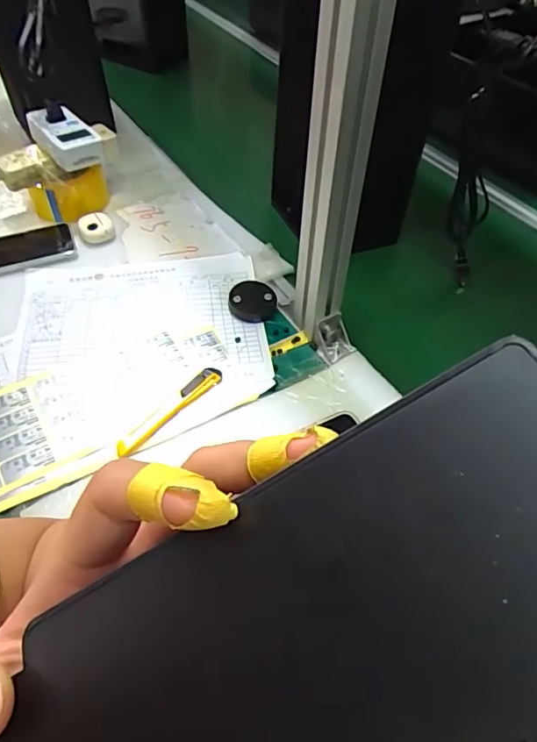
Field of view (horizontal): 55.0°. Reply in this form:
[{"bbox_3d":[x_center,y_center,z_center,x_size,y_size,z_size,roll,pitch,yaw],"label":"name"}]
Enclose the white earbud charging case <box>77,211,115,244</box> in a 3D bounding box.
[{"bbox_3d":[-0.250,-0.208,0.748,0.047,0.025,0.042,-17,53,-16],"label":"white earbud charging case"}]

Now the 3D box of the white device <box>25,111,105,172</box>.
[{"bbox_3d":[-0.289,-0.330,0.735,0.069,0.043,0.119,-32,58,-26],"label":"white device"}]

